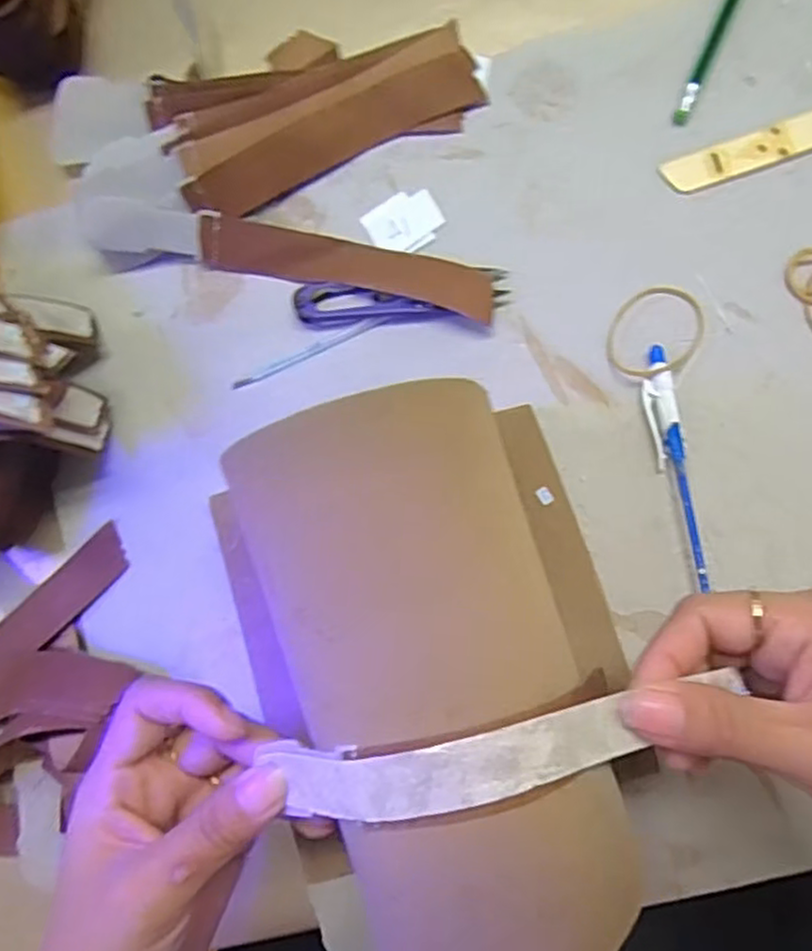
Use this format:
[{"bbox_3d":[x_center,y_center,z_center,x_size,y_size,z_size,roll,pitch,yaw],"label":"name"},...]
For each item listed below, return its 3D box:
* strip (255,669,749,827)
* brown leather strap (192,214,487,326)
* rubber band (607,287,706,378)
[{"bbox_3d":[0.011,0.088,0.214,0.113,0.037,0.023,-13,85,6],"label":"strip"},{"bbox_3d":[-0.029,-0.102,0.337,0.145,0.011,0.026,14,88,6],"label":"brown leather strap"},{"bbox_3d":[0.116,-0.067,0.322,0.047,0.008,0.039,-33,84,3],"label":"rubber band"}]

